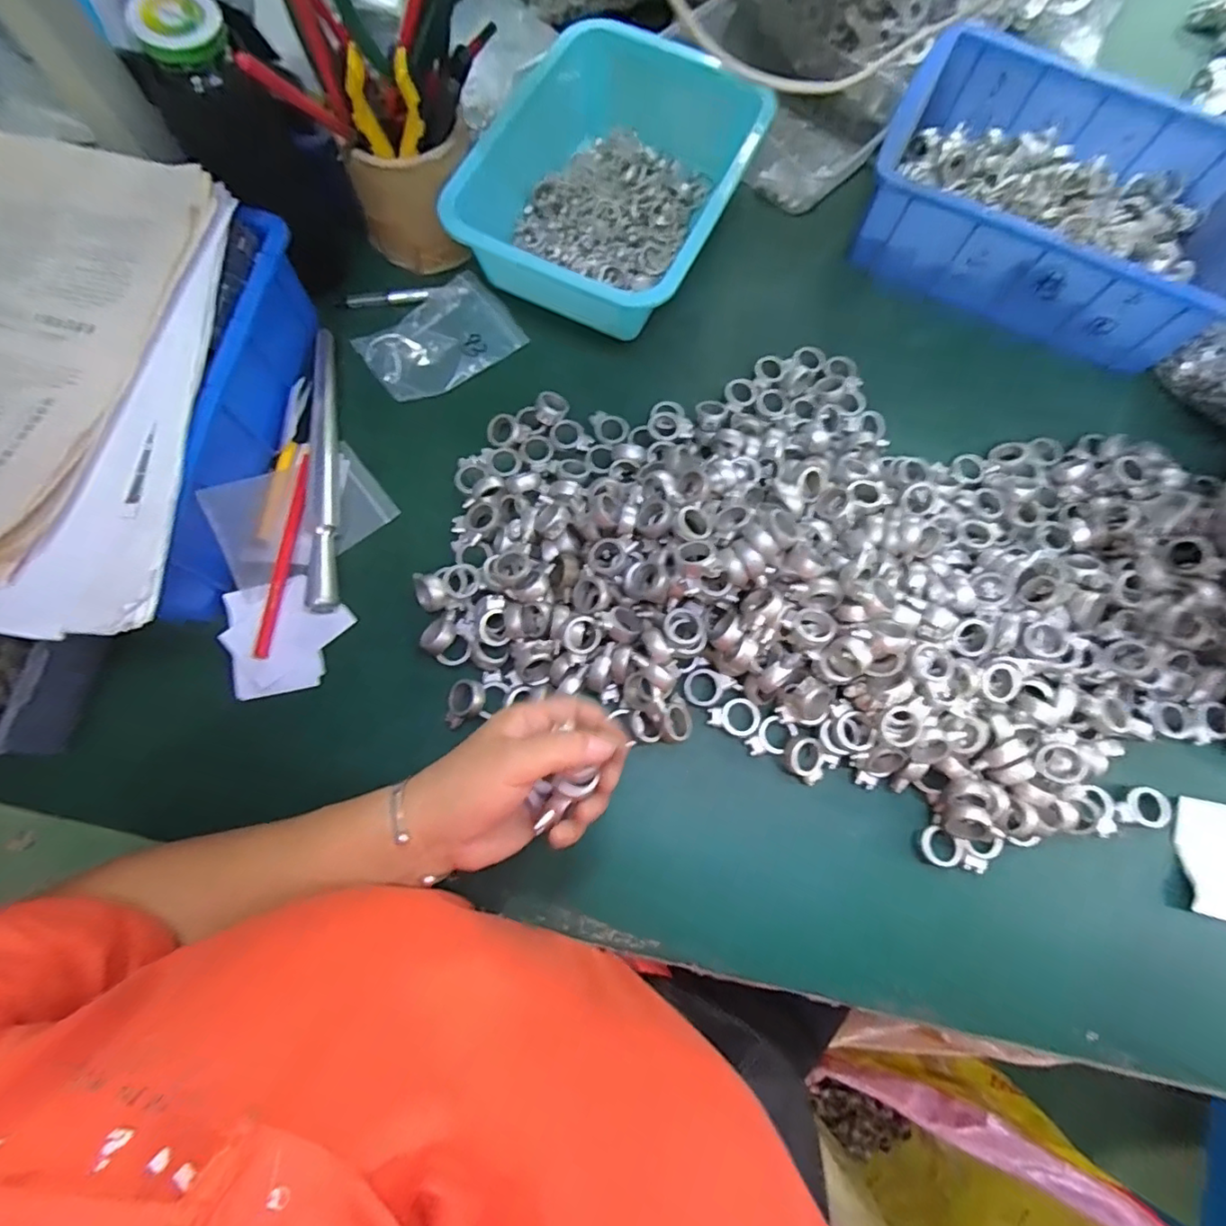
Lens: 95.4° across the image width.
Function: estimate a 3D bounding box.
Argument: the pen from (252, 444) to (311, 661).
[{"bbox_3d":[-0.238,-0.047,0.408,0.014,0.012,0.161,5,75,2],"label":"pen"}]

